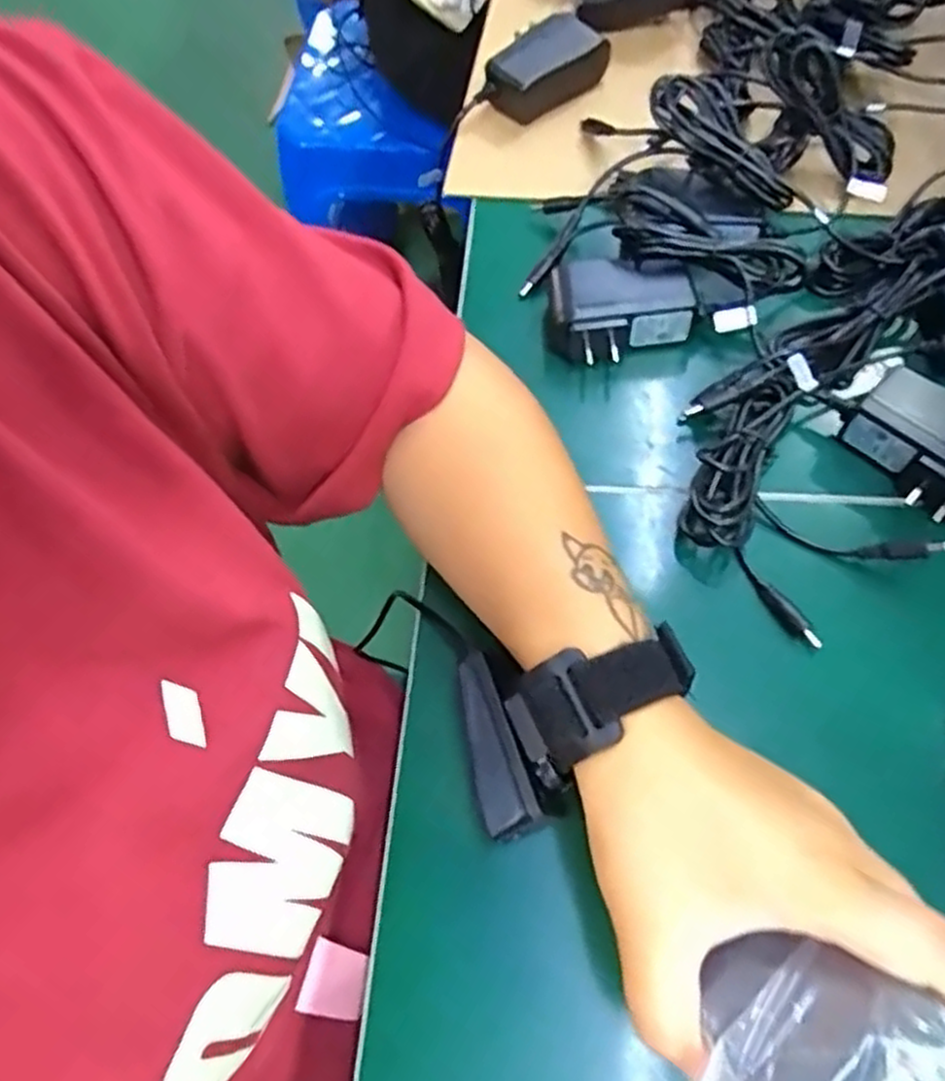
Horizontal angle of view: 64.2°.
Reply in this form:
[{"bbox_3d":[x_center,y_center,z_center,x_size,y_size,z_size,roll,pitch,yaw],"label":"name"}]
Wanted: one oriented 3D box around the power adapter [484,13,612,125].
[{"bbox_3d":[0.047,-0.297,0.474,0.073,0.032,0.042,-41,71,-15],"label":"power adapter"}]

